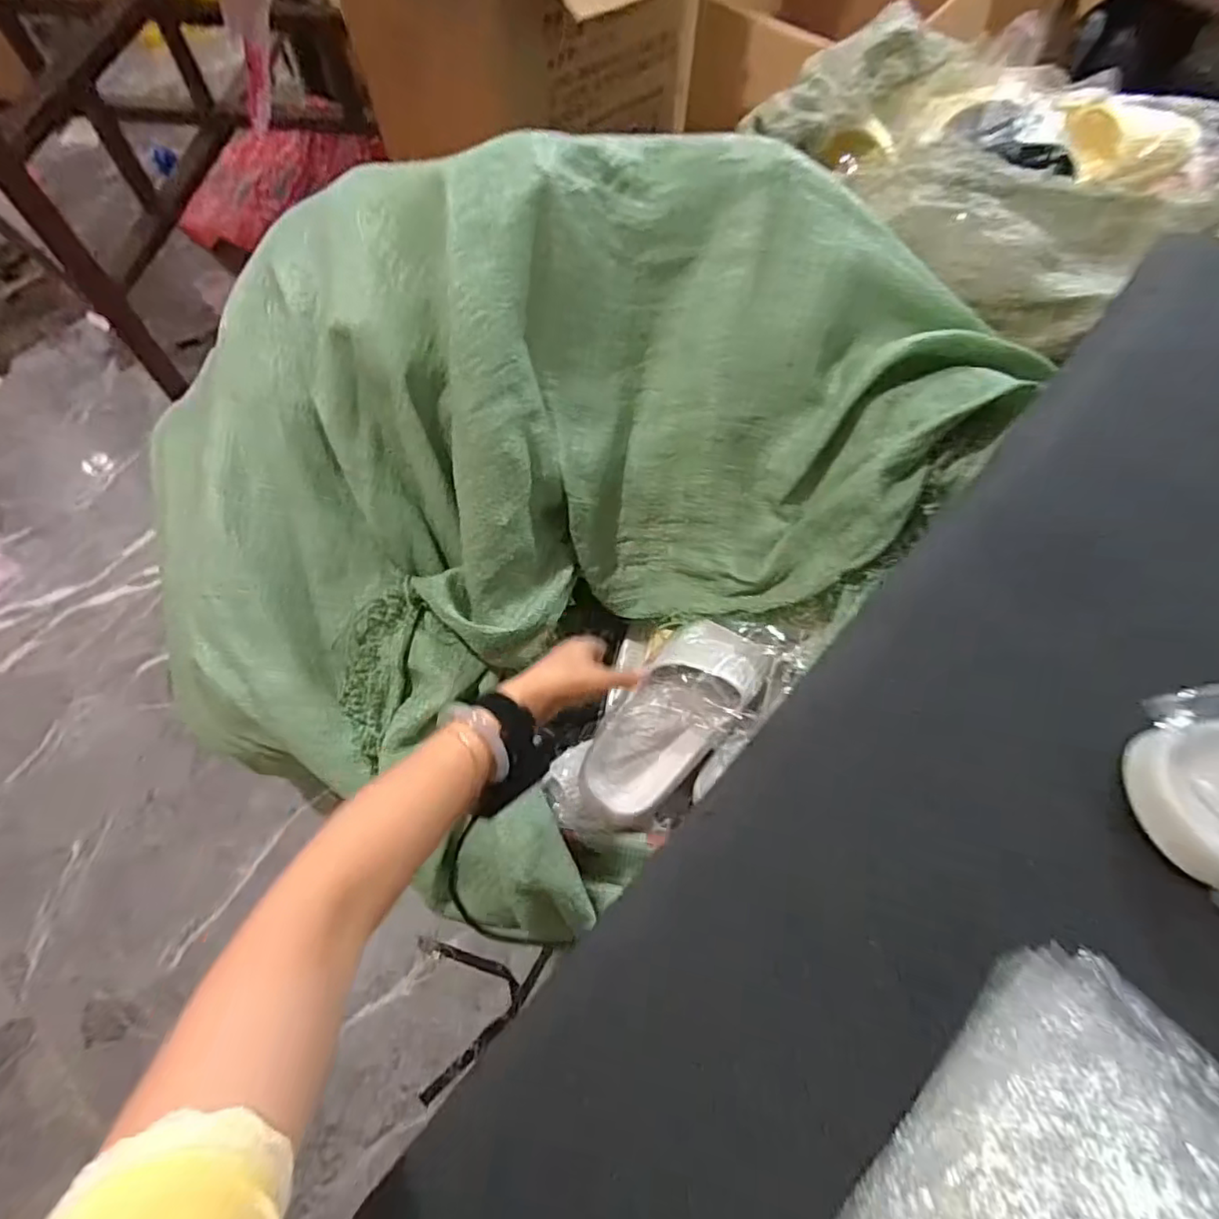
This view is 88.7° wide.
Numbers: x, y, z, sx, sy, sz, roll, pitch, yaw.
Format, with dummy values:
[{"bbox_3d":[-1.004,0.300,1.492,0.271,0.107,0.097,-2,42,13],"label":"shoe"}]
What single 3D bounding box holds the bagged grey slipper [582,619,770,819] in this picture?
[{"bbox_3d":[0.065,0.104,0.633,0.102,0.049,0.224,39,75,16],"label":"bagged grey slipper"}]

